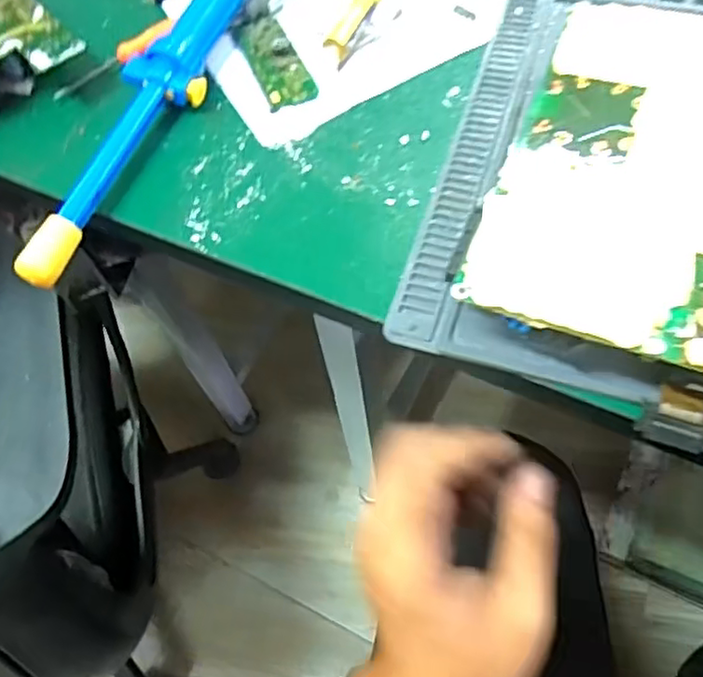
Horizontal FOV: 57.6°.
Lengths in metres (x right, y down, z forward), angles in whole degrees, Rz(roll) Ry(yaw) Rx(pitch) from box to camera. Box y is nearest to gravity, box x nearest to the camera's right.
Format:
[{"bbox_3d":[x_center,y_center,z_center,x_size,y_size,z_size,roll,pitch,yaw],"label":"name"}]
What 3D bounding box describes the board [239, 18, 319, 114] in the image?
[{"bbox_3d":[-0.048,-0.174,0.402,0.030,0.009,0.085,-20,61,-5],"label":"board"}]

